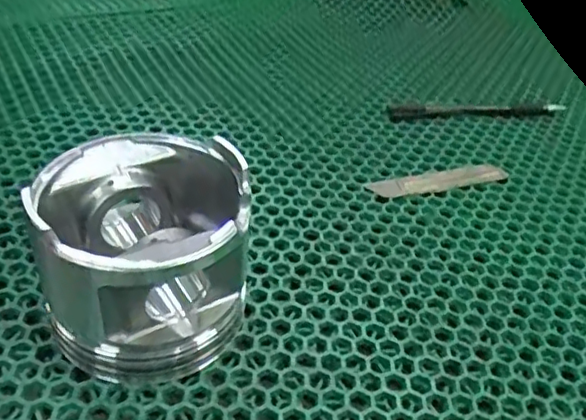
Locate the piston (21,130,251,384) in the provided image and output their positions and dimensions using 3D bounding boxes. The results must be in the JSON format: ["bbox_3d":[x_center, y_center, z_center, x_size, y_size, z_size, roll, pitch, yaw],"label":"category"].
[{"bbox_3d":[-0.068,0.019,0.286,0.088,0.083,0.090,4,39,-3],"label":"piston"}]

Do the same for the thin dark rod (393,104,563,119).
[{"bbox_3d":[0.151,-0.082,0.504,0.151,0.007,0.015,-4,41,-13],"label":"thin dark rod"}]

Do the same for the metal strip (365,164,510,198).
[{"bbox_3d":[0.100,-0.021,0.427,0.104,0.004,0.020,-9,42,-19],"label":"metal strip"}]

